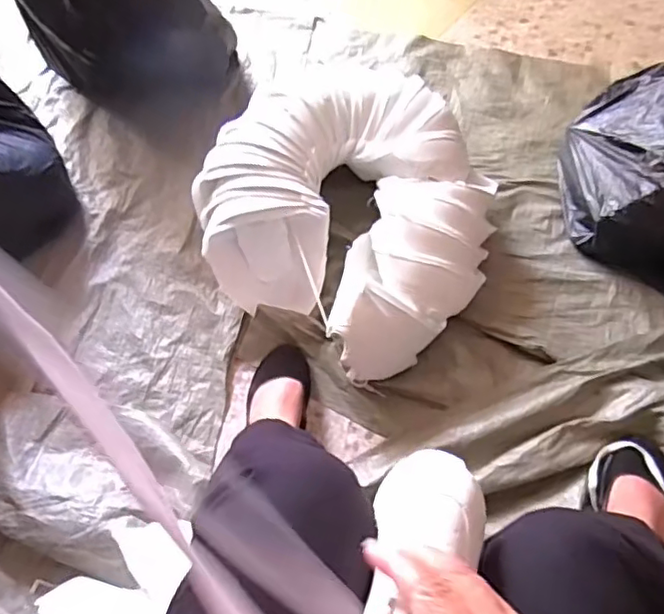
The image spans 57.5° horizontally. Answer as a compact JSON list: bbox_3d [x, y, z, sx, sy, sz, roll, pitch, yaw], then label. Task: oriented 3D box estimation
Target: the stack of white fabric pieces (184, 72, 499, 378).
[{"bbox_3d":[0.031,-0.169,0.974,0.452,0.145,0.430,34,65,21],"label":"stack of white fabric pieces"}]

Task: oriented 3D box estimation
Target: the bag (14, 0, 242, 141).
[{"bbox_3d":[-0.378,-0.539,1.145,0.341,0.315,0.252,28,63,18],"label":"bag"}]

